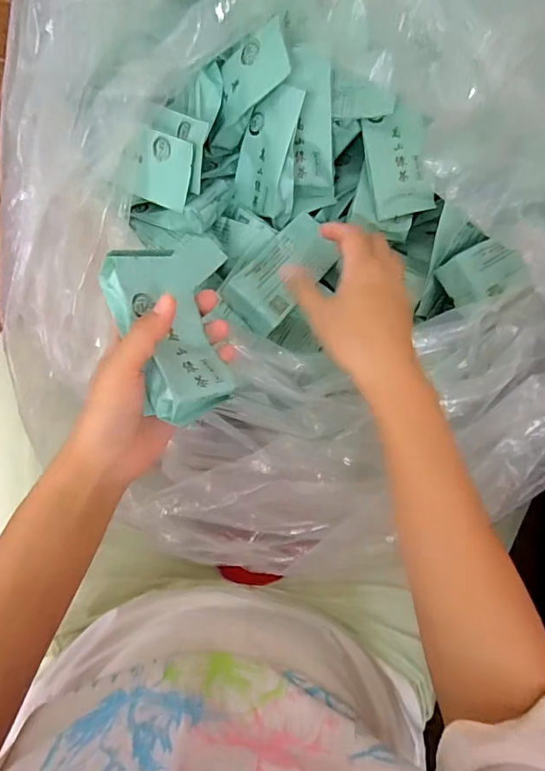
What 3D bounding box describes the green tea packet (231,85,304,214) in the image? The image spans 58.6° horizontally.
[{"bbox_3d":[-0.007,-0.203,0.421,0.053,0.102,0.007,37,38,27],"label":"green tea packet"}]

